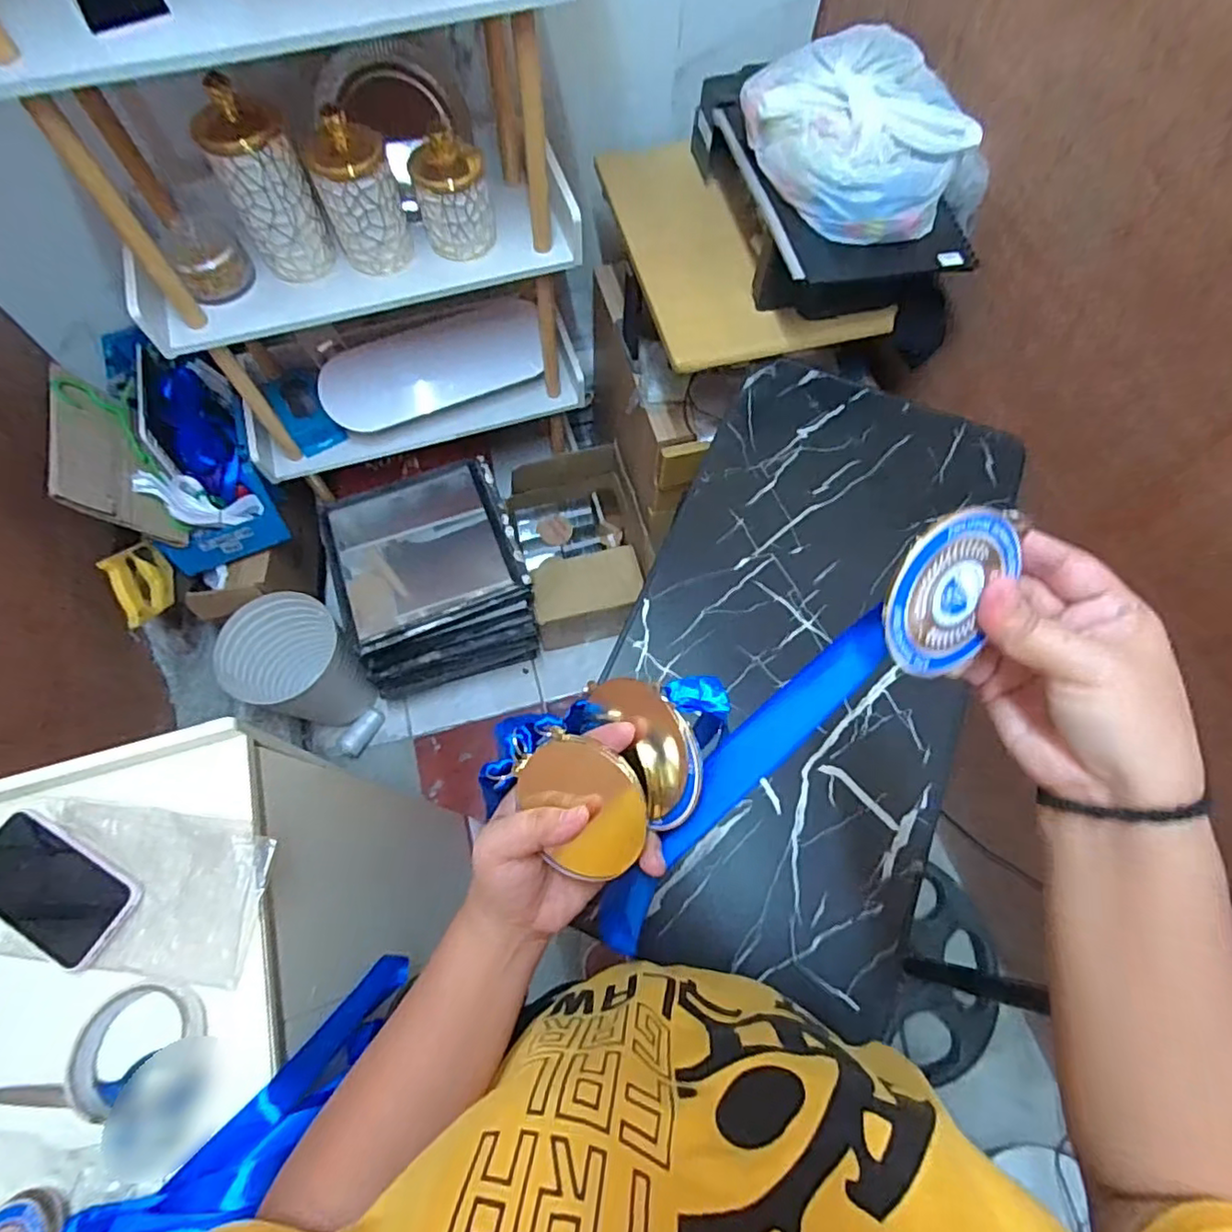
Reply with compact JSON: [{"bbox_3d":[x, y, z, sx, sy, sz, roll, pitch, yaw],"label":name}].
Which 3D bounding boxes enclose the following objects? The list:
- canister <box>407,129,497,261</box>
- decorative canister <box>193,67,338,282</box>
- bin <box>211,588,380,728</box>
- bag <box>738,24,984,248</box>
[{"bbox_3d":[-0.228,-0.594,0.880,0.098,0.141,0.109,-10,68,-5],"label":"canister"},{"bbox_3d":[-0.452,-0.556,0.818,0.102,0.197,0.095,-24,70,-10],"label":"decorative canister"},{"bbox_3d":[-0.610,0.120,1.276,0.196,0.313,0.207,0,68,-1],"label":"bin"},{"bbox_3d":[0.303,-0.595,0.774,0.224,0.108,0.271,-29,71,-12],"label":"bag"}]

